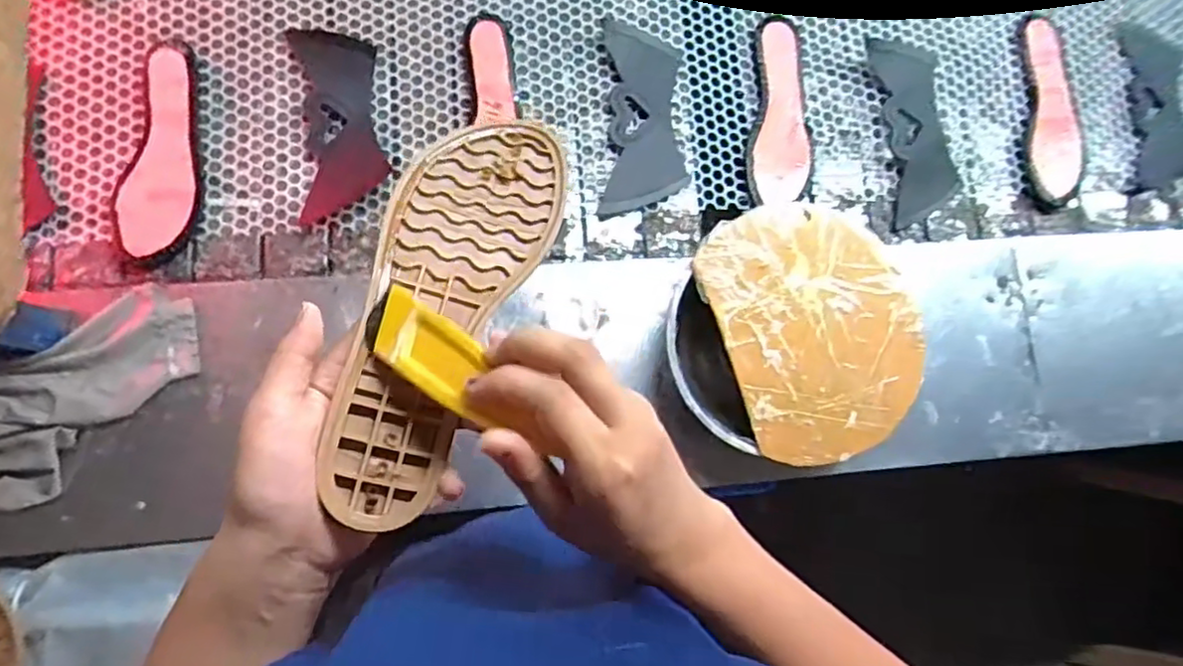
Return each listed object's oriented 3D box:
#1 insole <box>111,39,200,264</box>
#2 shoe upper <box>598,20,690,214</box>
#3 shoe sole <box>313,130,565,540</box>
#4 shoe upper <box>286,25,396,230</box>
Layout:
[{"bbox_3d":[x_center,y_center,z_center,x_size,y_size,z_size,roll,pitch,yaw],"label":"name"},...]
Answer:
[{"bbox_3d":[-0.430,-0.187,0.669,0.078,0.015,0.229,8,82,-4],"label":"insole"},{"bbox_3d":[0.059,-0.238,0.733,0.090,0.011,0.215,3,79,-6],"label":"shoe upper"},{"bbox_3d":[-0.077,-0.022,0.349,0.083,0.016,0.238,17,64,-3],"label":"shoe sole"},{"bbox_3d":[-0.267,-0.225,0.702,0.086,0.004,0.210,-6,83,-6],"label":"shoe upper"}]

